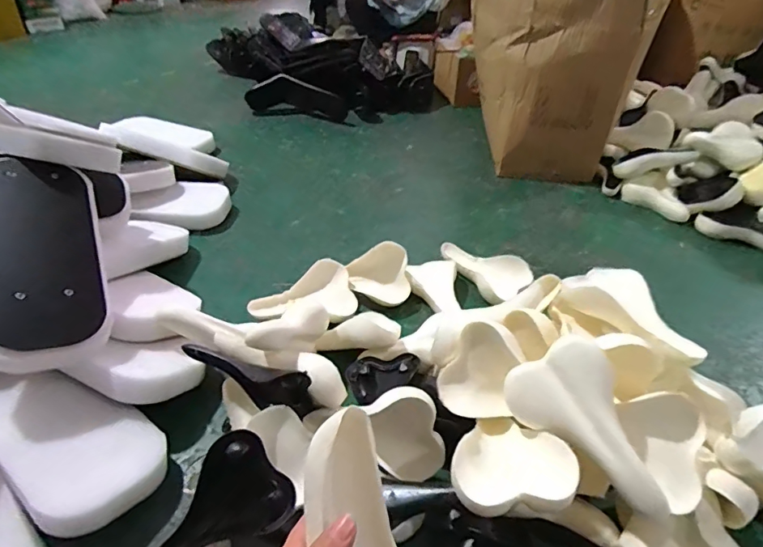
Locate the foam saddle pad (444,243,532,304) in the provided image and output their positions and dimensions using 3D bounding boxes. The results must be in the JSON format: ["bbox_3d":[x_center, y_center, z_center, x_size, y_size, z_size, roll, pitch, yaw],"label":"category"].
[{"bbox_3d":[0.294,-0.023,1.289,0.253,0.054,0.185,31,46,30],"label":"foam saddle pad"}]

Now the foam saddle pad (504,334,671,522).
[{"bbox_3d":[0.286,0.230,0.676,0.152,0.065,0.250,-23,69,13],"label":"foam saddle pad"}]

